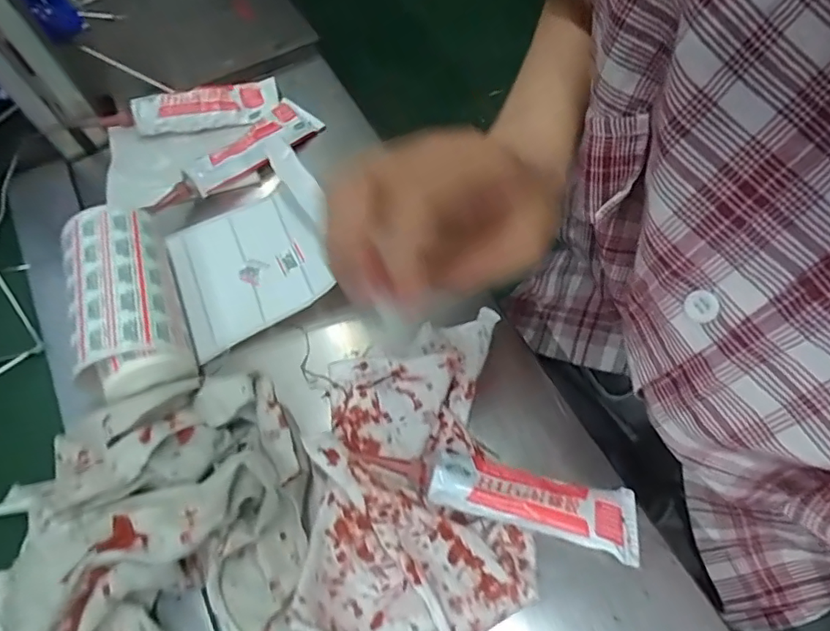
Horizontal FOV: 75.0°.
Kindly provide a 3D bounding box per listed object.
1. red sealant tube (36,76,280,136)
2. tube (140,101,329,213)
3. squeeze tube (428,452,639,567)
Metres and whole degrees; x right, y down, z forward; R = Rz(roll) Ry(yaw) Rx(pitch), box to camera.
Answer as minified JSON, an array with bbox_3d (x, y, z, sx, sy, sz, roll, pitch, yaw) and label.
[{"bbox_3d":[-0.183,-0.153,0.410,0.160,0.025,0.035,-22,64,-8],"label":"red sealant tube"},{"bbox_3d":[-0.127,-0.113,0.393,0.030,0.023,0.136,37,71,19],"label":"tube"},{"bbox_3d":[0.061,0.091,0.271,0.103,0.020,0.033,13,65,9],"label":"squeeze tube"}]

